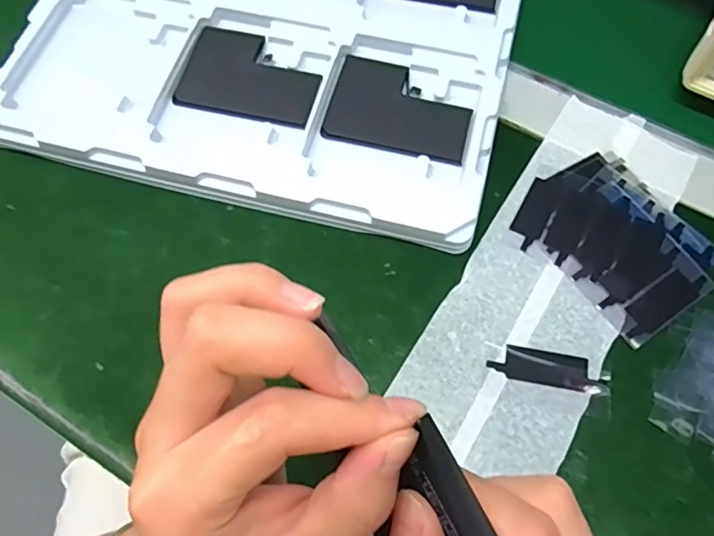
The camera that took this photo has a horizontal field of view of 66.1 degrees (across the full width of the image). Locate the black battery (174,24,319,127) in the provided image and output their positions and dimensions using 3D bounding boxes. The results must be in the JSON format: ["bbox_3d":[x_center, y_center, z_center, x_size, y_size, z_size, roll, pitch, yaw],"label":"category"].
[{"bbox_3d":[-0.068,-0.126,0.362,0.090,0.008,0.066,13,66,7],"label":"black battery"}]

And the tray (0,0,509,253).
[{"bbox_3d":[-0.057,-0.168,0.383,0.314,0.024,0.276,13,66,6],"label":"tray"}]

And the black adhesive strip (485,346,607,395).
[{"bbox_3d":[0.101,0.053,0.292,0.058,0.004,0.019,10,66,5],"label":"black adhesive strip"}]

